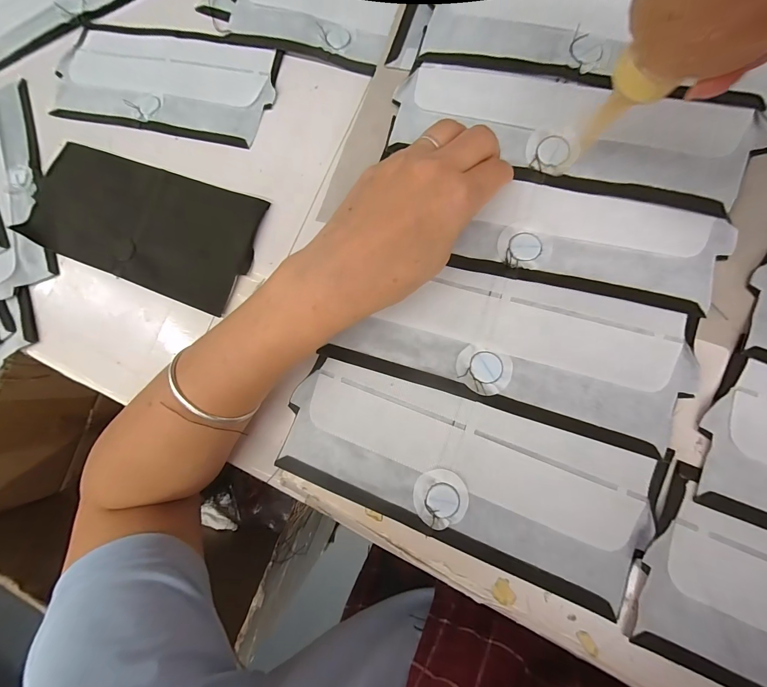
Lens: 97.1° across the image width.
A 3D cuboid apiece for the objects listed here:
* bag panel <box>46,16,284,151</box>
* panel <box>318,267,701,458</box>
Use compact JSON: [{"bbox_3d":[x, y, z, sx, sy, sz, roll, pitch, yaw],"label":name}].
[{"bbox_3d":[-0.218,-0.259,0.332,0.234,0.010,0.102,16,93,8],"label":"bag panel"},{"bbox_3d":[0.083,-0.001,0.228,0.220,0.010,0.088,15,93,8],"label":"panel"}]

